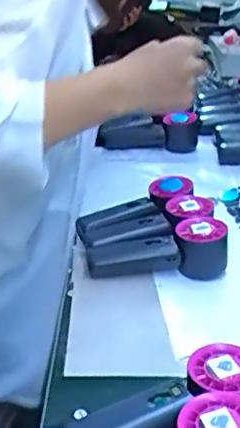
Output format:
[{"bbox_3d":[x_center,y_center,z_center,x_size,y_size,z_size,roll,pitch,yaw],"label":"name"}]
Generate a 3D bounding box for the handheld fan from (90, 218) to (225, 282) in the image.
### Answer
[{"bbox_3d":[0.041,0.041,0.667,0.152,0.060,0.048,2,28,0],"label":"handheld fan"}]

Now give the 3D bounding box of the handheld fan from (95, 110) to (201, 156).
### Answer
[{"bbox_3d":[0.047,-0.151,1.031,0.177,0.065,0.064,8,28,11],"label":"handheld fan"}]

